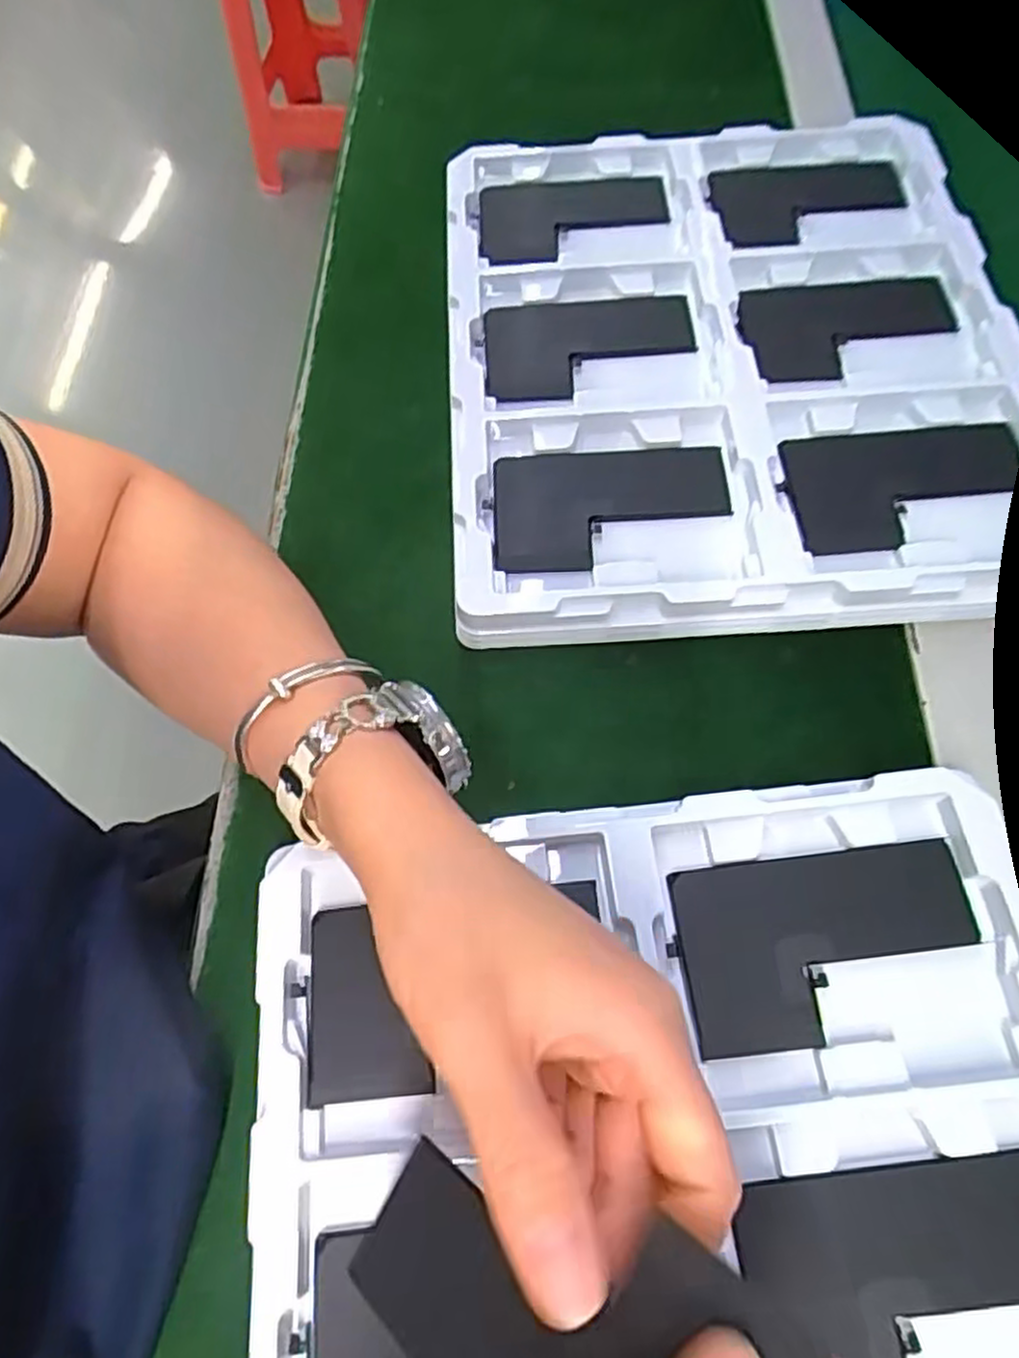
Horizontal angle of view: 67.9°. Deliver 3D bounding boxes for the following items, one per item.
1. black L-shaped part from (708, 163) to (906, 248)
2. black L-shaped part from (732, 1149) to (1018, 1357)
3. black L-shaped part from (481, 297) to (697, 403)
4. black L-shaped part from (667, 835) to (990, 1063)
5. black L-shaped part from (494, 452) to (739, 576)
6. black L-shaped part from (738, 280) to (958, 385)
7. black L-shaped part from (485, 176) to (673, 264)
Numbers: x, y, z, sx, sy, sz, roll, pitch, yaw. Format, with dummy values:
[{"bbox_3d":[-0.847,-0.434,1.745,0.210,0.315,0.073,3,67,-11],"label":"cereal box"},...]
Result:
[{"bbox_3d":[0.163,-0.266,0.419,0.106,0.009,0.067,-12,68,-3],"label":"black L-shaped part"},{"bbox_3d":[0.128,0.184,0.233,0.105,0.004,0.059,-7,67,-1],"label":"black L-shaped part"},{"bbox_3d":[0.040,-0.168,0.384,0.105,0.007,0.068,-3,67,1],"label":"black L-shaped part"},{"bbox_3d":[0.116,0.096,0.276,0.107,0.004,0.063,-7,67,-1],"label":"black L-shaped part"},{"bbox_3d":[0.046,-0.077,0.344,0.105,0.008,0.064,-1,67,2],"label":"black L-shaped part"},{"bbox_3d":[0.169,-0.176,0.378,0.103,0.007,0.064,-5,67,0],"label":"black L-shaped part"},{"bbox_3d":[0.035,-0.255,0.423,0.103,0.017,0.077,-3,67,1],"label":"black L-shaped part"}]

